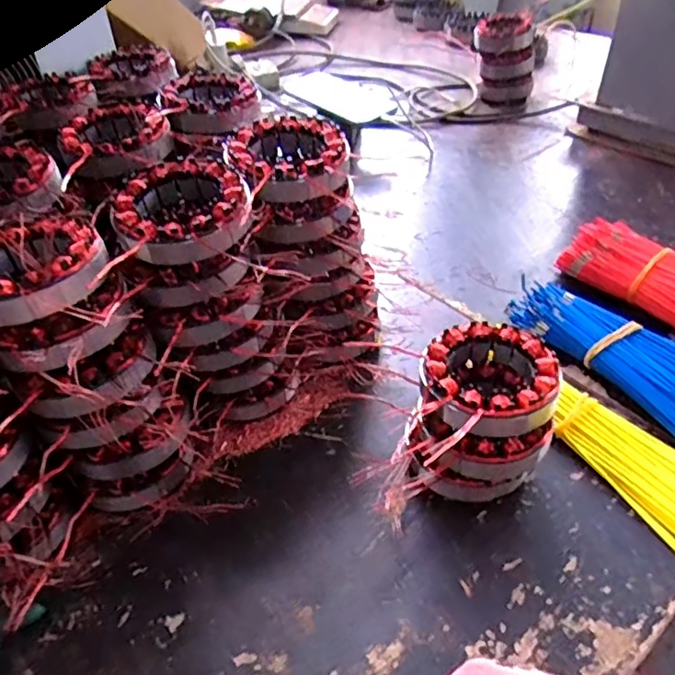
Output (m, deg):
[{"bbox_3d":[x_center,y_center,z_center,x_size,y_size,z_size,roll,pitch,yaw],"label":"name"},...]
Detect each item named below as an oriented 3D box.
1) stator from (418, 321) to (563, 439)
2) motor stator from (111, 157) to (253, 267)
[{"bbox_3d":[0.099,0.033,0.390,0.084,0.045,0.087,8,42,10],"label":"stator"},{"bbox_3d":[-0.099,-0.078,0.382,0.087,0.034,0.093,-20,44,-19],"label":"motor stator"}]

